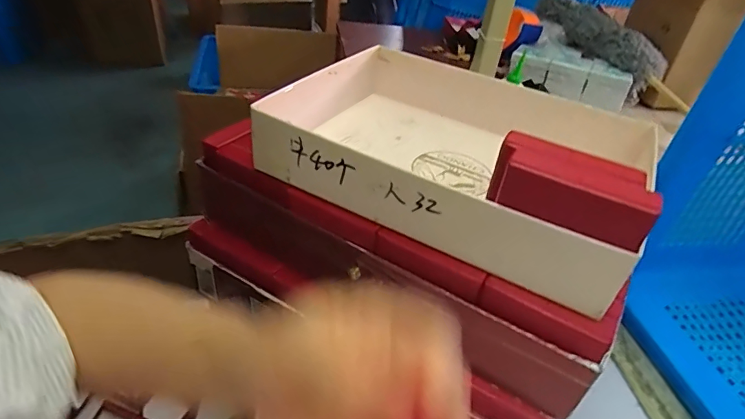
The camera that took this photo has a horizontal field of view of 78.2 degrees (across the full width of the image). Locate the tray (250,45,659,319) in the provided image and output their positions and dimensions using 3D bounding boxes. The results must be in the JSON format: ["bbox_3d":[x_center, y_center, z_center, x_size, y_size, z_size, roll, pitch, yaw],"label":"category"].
[{"bbox_3d":[0.080,-0.060,0.428,0.308,0.059,0.238,22,39,18],"label":"tray"}]

